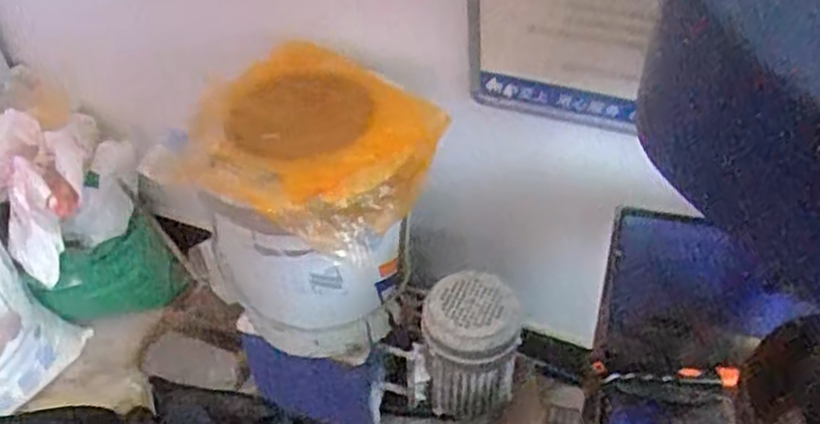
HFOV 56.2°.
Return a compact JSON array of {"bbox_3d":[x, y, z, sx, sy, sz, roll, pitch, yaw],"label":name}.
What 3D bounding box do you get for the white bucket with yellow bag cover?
[{"bbox_3d":[-0.166,0.023,1.256,0.373,0.439,0.319,23,50,26],"label":"white bucket with yellow bag cover"}]

